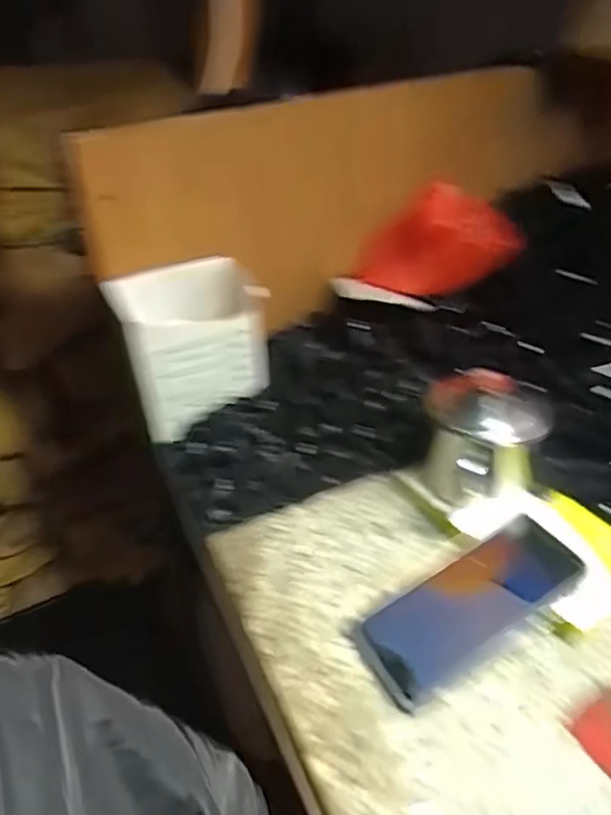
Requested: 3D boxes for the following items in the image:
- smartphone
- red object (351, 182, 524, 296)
[{"bbox_3d":[0.110,0.131,0.395,0.152,0.009,0.063,-30,40,-12],"label":"smartphone"},{"bbox_3d":[0.125,-0.166,0.597,0.155,0.113,0.075,6,38,13],"label":"red object"}]

